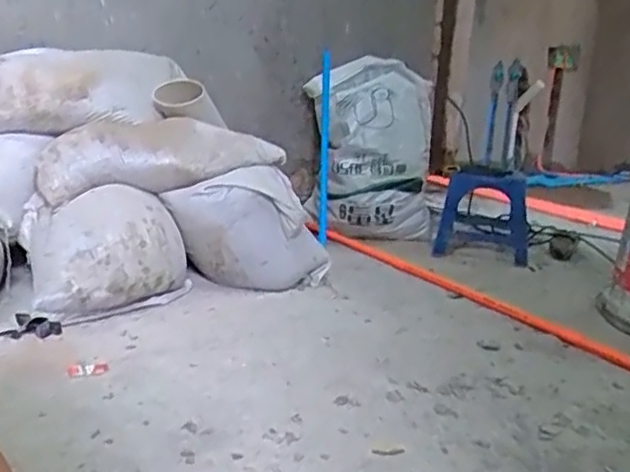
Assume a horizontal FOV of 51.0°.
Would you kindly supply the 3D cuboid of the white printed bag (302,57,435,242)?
[{"bbox_3d":[0.160,-0.245,1.890,0.367,0.459,0.200,7,14,10],"label":"white printed bag"}]

